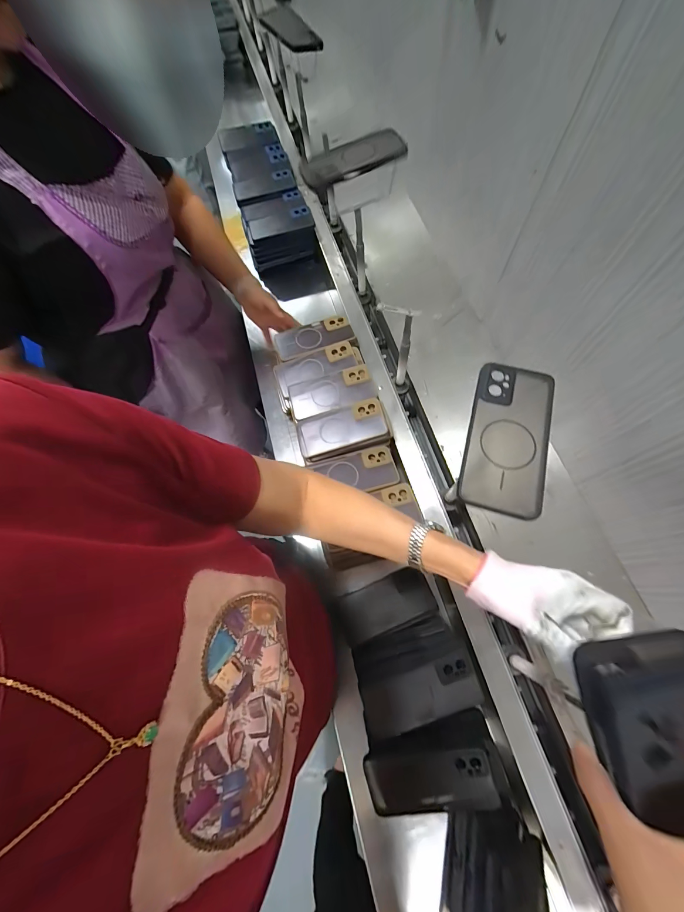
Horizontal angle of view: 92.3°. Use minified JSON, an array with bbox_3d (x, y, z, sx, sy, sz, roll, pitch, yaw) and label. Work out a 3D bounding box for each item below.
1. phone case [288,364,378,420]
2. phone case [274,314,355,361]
[{"bbox_3d":[-0.020,-0.123,0.638,0.162,0.016,0.074,-15,83,5],"label":"phone case"},{"bbox_3d":[-0.058,-0.250,0.693,0.161,0.020,0.078,-17,69,-5],"label":"phone case"}]

